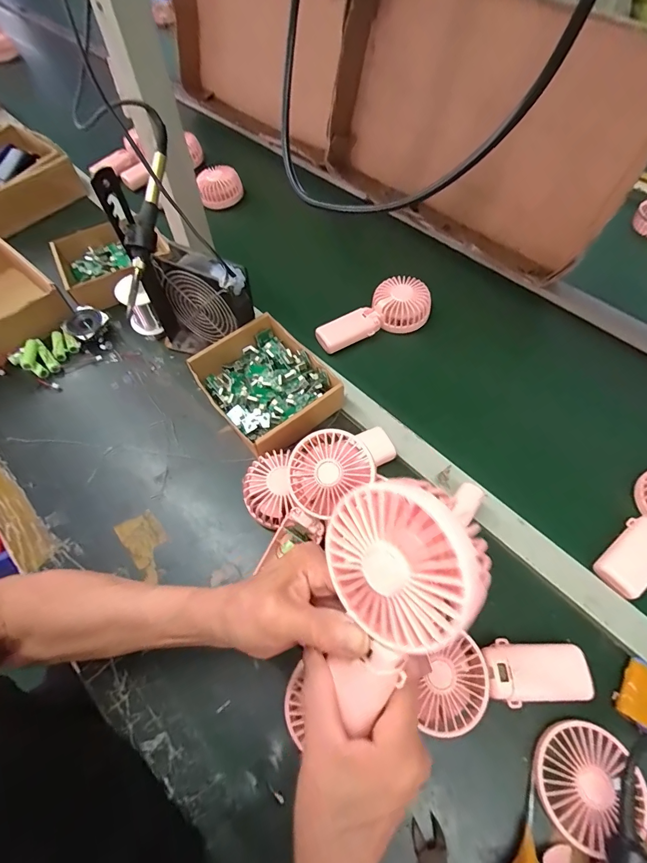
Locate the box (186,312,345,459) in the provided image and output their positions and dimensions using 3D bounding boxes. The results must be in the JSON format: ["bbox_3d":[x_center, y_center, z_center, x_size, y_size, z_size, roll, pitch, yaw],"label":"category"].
[{"bbox_3d":[-0.076,-0.056,0.527,0.149,0.057,0.176,-34,65,-18],"label":"box"}]

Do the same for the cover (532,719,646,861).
[{"bbox_3d":[0.228,0.301,0.337,0.087,0.017,0.081,-14,61,-7],"label":"cover"}]

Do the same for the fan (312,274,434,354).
[{"bbox_3d":[0.073,-0.180,0.601,0.175,0.046,0.077,-20,61,-10],"label":"fan"}]

